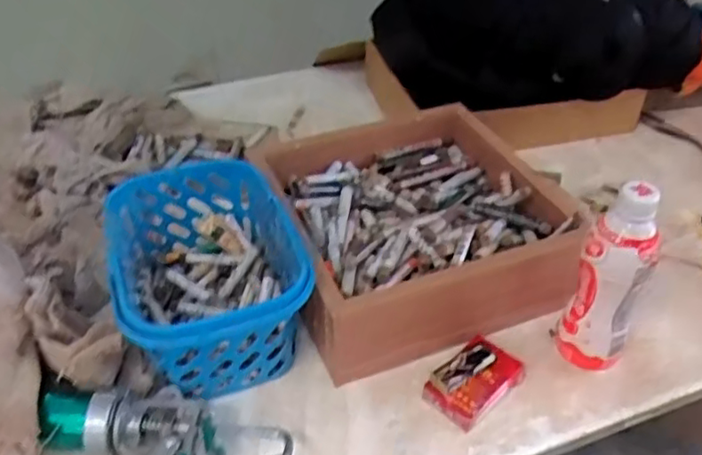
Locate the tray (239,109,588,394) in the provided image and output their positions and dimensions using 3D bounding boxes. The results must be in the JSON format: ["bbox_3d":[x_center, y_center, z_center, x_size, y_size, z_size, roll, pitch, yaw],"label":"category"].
[{"bbox_3d":[0.076,-0.011,0.764,0.312,0.095,0.306,-14,42,-16],"label":"tray"}]

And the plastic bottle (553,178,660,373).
[{"bbox_3d":[0.238,0.050,0.612,0.052,0.195,0.058,-14,42,-15],"label":"plastic bottle"}]

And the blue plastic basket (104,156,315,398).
[{"bbox_3d":[-0.144,0.052,0.675,0.174,0.123,0.237,-14,42,-16],"label":"blue plastic basket"}]

